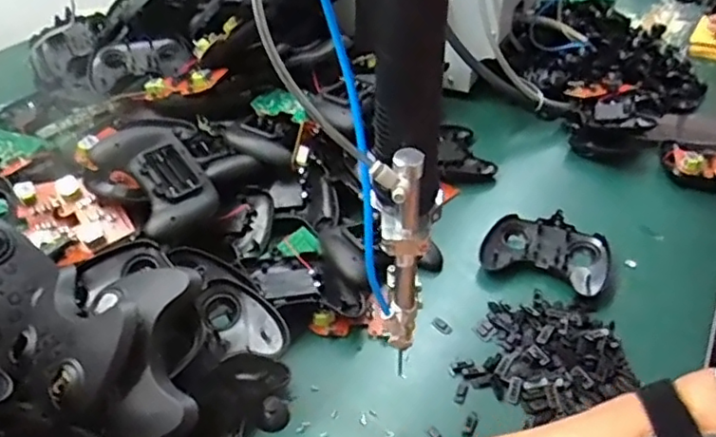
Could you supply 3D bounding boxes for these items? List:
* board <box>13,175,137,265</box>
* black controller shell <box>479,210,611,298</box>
[{"bbox_3d":[-0.297,-0.003,0.611,0.125,0.034,0.077,27,46,31],"label":"board"},{"bbox_3d":[0.192,0.033,0.622,0.120,0.025,0.089,15,41,19],"label":"black controller shell"}]

